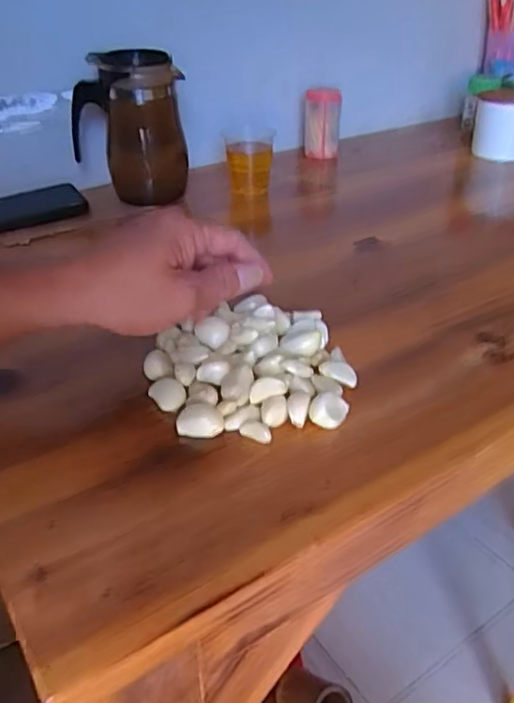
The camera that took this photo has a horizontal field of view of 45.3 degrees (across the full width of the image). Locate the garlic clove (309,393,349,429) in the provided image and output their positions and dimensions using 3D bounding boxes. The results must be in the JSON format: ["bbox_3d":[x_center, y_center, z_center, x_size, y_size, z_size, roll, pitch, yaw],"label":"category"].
[{"bbox_3d":[0.045,0.038,0.385,0.023,0.018,0.022,4,33,8],"label":"garlic clove"}]

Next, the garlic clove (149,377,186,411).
[{"bbox_3d":[-0.058,0.029,0.398,0.023,0.015,0.025,-7,33,-9],"label":"garlic clove"}]

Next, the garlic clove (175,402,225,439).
[{"bbox_3d":[-0.035,0.043,0.380,0.028,0.013,0.018,2,33,5],"label":"garlic clove"}]

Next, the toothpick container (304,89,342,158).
[{"bbox_3d":[0.092,-0.315,0.864,0.050,0.091,0.053,-1,33,-1],"label":"toothpick container"}]

